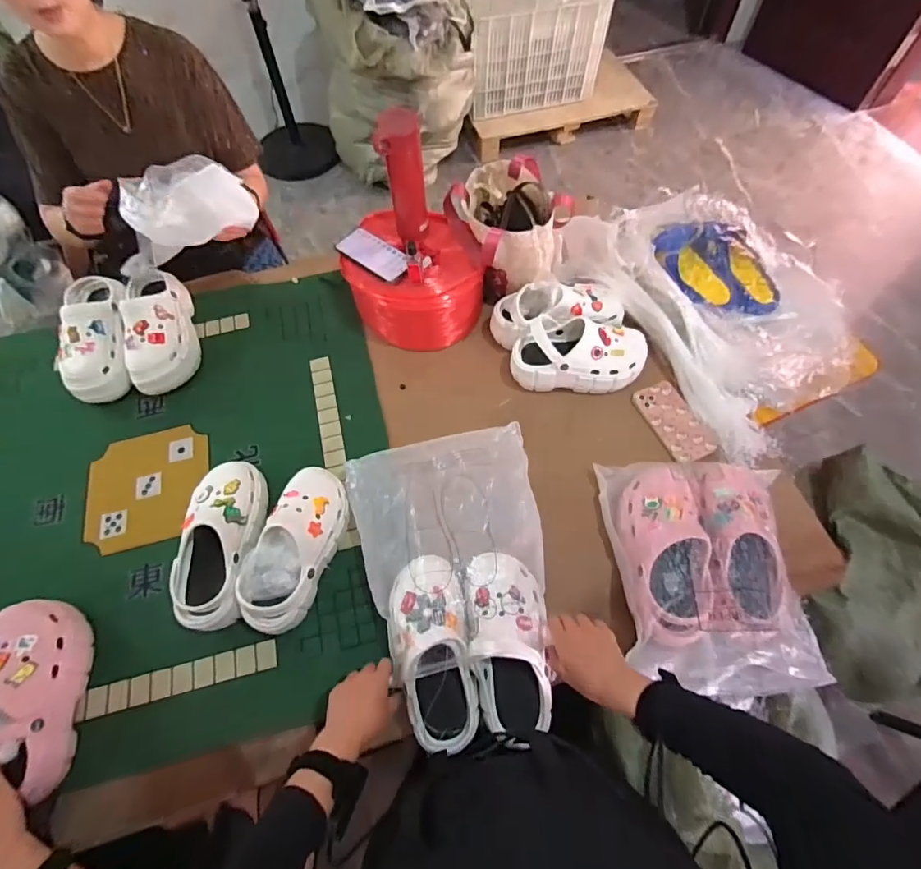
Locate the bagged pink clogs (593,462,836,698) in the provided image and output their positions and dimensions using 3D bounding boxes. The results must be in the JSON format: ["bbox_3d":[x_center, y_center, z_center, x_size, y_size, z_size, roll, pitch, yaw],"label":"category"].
[{"bbox_3d":[0.374,0.196,0.715,0.265,0.112,0.336,-1,63,0],"label":"bagged pink clogs"}]

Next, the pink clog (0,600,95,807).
[{"bbox_3d":[-0.604,0.361,0.652,0.107,0.112,0.253,-12,63,-6],"label":"pink clog"}]

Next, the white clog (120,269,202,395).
[{"bbox_3d":[-0.596,-0.205,0.945,0.109,0.101,0.248,-8,77,-4],"label":"white clog"}]

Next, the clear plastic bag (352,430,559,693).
[{"bbox_3d":[-0.015,0.157,0.701,0.274,0.071,0.338,-9,63,-4],"label":"clear plastic bag"}]

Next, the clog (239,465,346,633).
[{"bbox_3d":[-0.255,0.173,0.739,0.094,0.092,0.252,15,64,8],"label":"clog"}]

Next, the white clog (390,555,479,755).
[{"bbox_3d":[-0.039,0.285,0.627,0.104,0.075,0.230,-9,75,-4],"label":"white clog"}]

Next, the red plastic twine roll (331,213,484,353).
[{"bbox_3d":[-0.090,-0.317,0.980,0.256,0.163,0.227,-1,63,0],"label":"red plastic twine roll"}]

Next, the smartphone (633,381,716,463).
[{"bbox_3d":[0.392,-0.025,0.874,0.080,0.013,0.161,-22,65,-10],"label":"smartphone"}]

